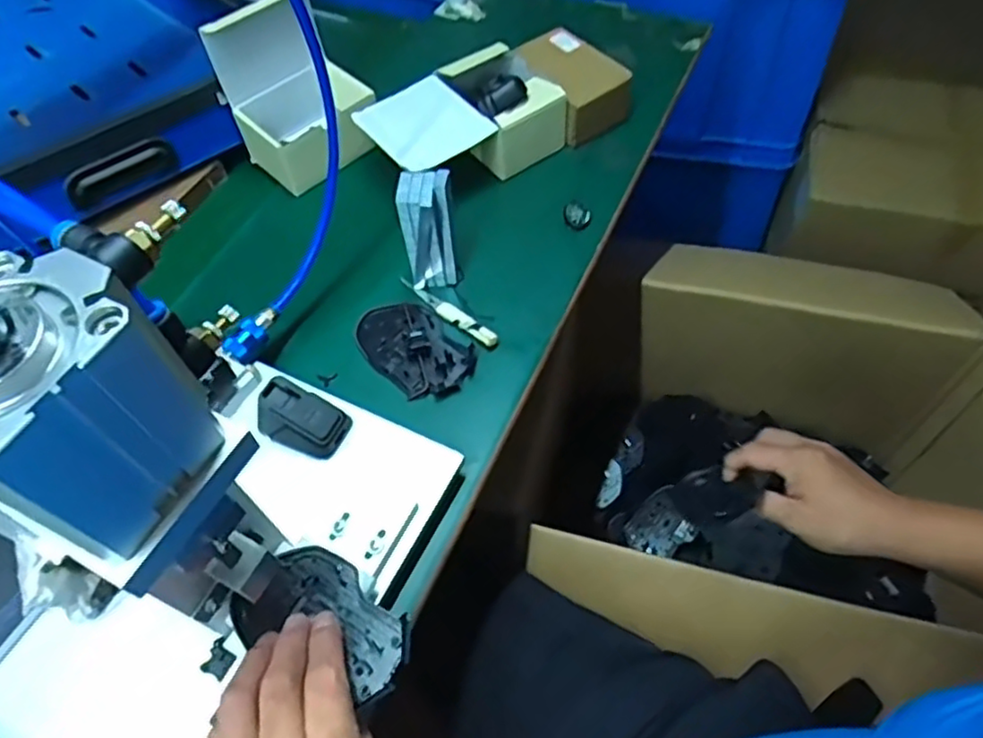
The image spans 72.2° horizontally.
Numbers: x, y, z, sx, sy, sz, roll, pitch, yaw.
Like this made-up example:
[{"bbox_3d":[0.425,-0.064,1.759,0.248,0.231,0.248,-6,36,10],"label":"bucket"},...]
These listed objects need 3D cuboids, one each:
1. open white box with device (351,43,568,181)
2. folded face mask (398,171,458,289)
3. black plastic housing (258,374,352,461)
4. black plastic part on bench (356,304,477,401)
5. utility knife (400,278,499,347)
[{"bbox_3d":[-0.029,-0.249,0.689,0.180,0.076,0.119,-33,62,-16],"label":"open white box with device"},{"bbox_3d":[-0.053,-0.119,0.595,0.043,0.105,0.043,-4,58,1],"label":"folded face mask"},{"bbox_3d":[-0.144,0.036,0.512,0.064,0.032,0.040,18,61,14],"label":"black plastic housing"},{"bbox_3d":[-0.069,-0.023,0.590,0.070,0.019,0.111,-40,64,-20],"label":"black plastic part on bench"},{"bbox_3d":[-0.040,-0.055,0.609,0.115,0.005,0.017,38,67,24],"label":"utility knife"}]

